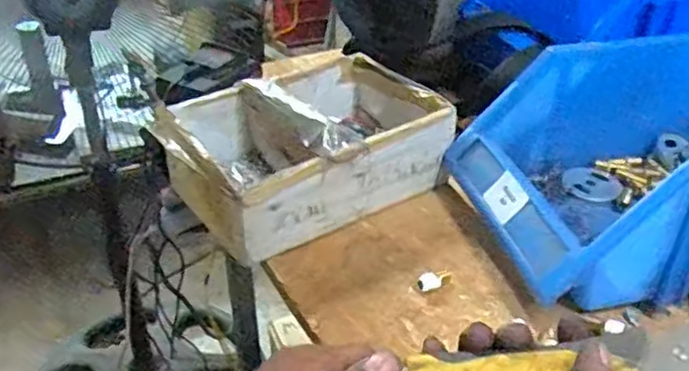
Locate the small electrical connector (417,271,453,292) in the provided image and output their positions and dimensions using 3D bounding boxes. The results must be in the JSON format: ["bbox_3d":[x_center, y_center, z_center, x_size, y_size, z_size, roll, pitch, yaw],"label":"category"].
[{"bbox_3d":[0.069,0.070,0.502,0.029,0.010,0.011,-17,38,-23],"label":"small electrical connector"}]

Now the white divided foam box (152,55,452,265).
[{"bbox_3d":[-0.037,-0.042,0.600,0.230,0.086,0.165,-22,41,-29],"label":"white divided foam box"}]

